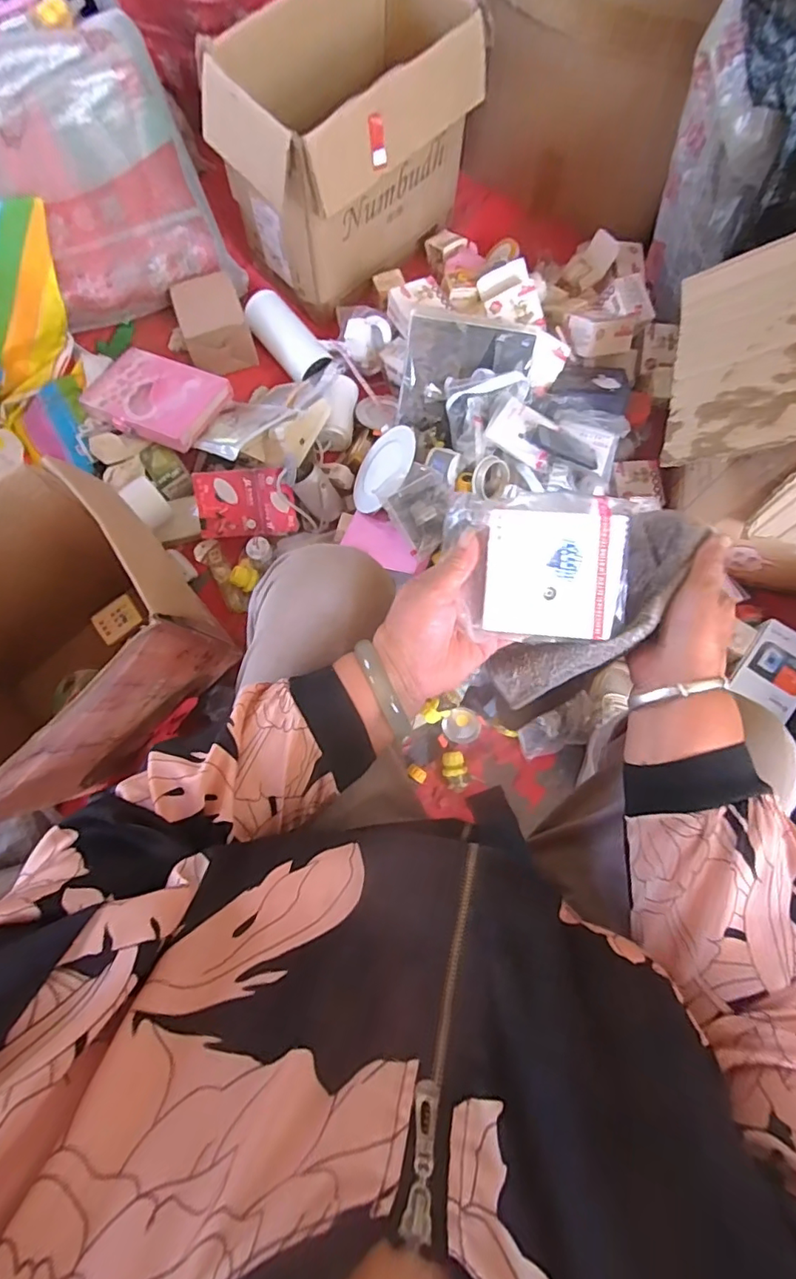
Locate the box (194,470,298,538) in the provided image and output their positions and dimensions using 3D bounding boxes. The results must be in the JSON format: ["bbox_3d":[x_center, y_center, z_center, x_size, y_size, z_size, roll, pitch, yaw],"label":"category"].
[{"bbox_3d":[-0.244,-0.218,0.860,0.151,0.032,0.101,-2,107,2],"label":"box"}]

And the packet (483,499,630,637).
[{"bbox_3d":[0.109,-0.047,0.375,0.096,0.010,0.096,0,107,11],"label":"packet"}]

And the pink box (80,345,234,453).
[{"bbox_3d":[-0.400,-0.406,0.890,0.208,0.039,0.154,25,79,6],"label":"pink box"}]

